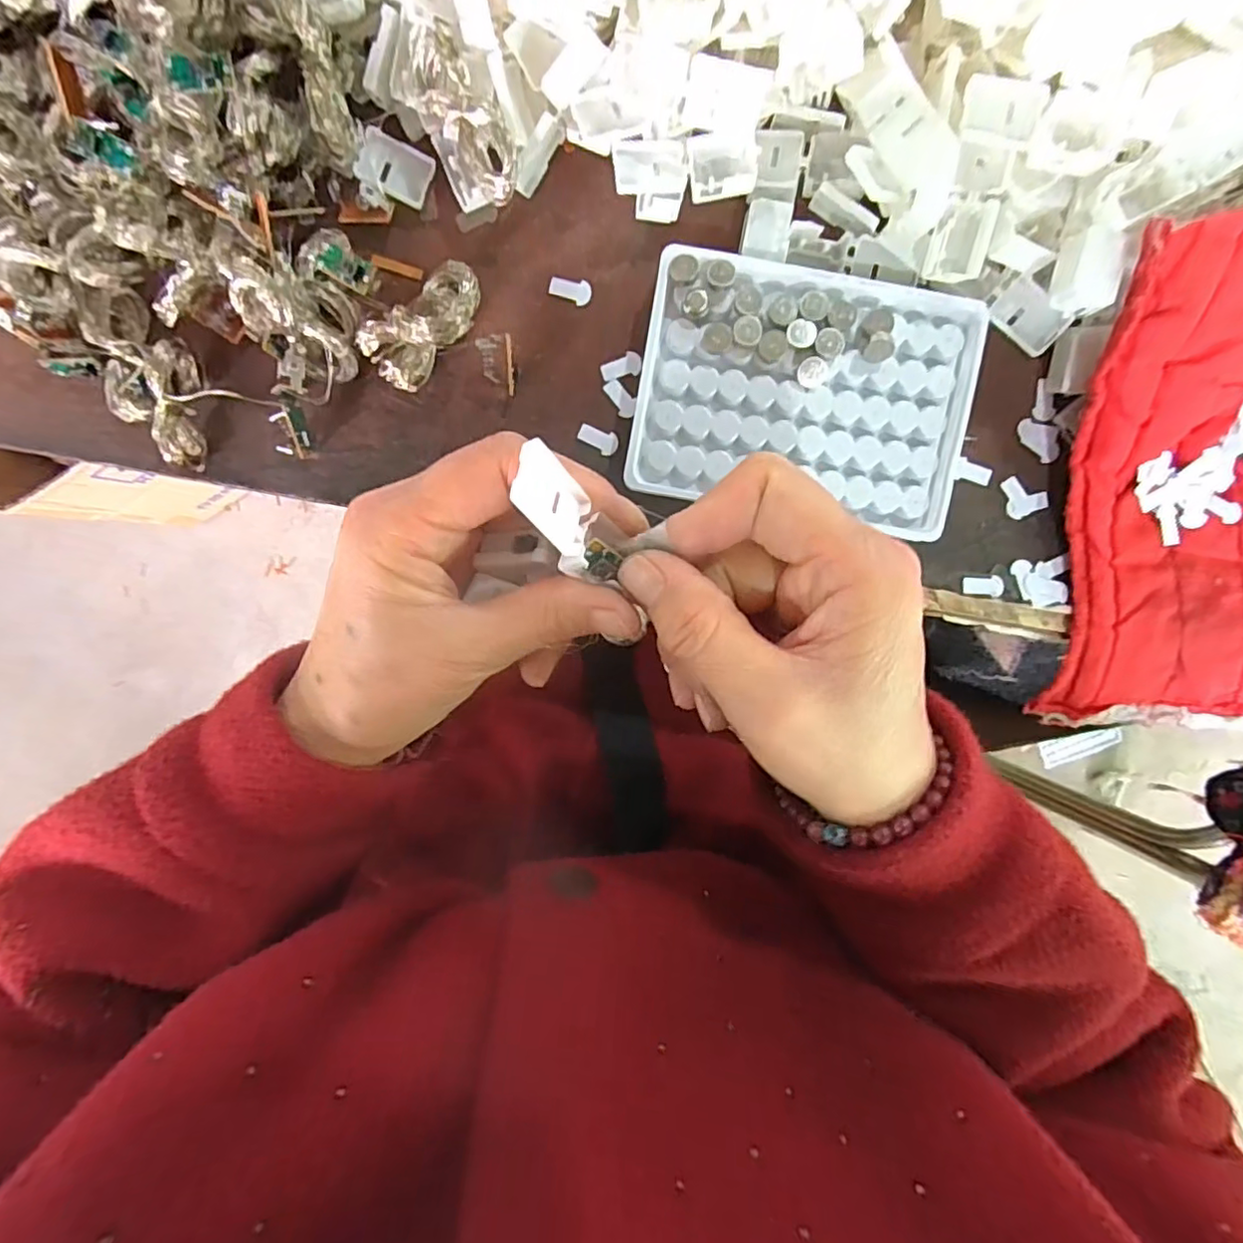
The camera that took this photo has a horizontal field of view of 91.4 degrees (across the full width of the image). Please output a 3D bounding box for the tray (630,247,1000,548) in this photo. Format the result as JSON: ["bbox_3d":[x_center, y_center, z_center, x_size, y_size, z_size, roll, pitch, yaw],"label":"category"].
[{"bbox_3d":[0.073,-0.091,0.245,0.129,0.019,0.092,9,96,-1],"label":"tray"}]

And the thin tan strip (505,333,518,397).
[{"bbox_3d":[-0.044,-0.103,0.246,0.004,0.008,0.026,4,133,1],"label":"thin tan strip"}]

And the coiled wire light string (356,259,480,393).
[{"bbox_3d":[-0.076,-0.117,0.241,0.053,0.027,0.027,-43,94,4],"label":"coiled wire light string"}]

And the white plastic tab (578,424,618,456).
[{"bbox_3d":[-0.010,-0.077,0.257,0.017,0.004,0.010,16,96,-2],"label":"white plastic tab"}]

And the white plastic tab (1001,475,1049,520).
[{"bbox_3d":[0.173,-0.054,0.259,0.016,0.004,0.017,-23,95,2],"label":"white plastic tab"}]

